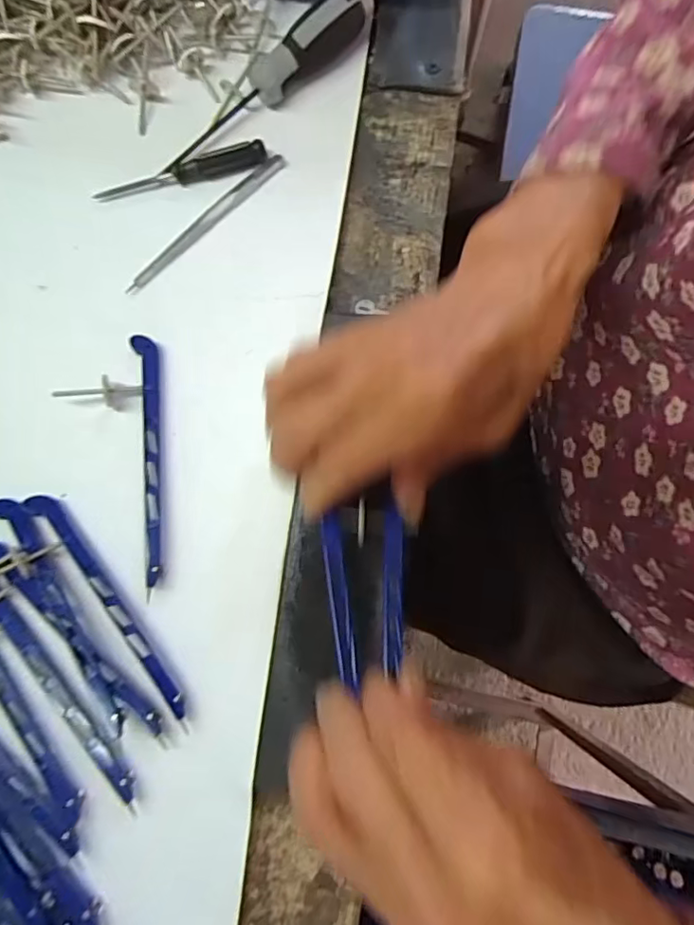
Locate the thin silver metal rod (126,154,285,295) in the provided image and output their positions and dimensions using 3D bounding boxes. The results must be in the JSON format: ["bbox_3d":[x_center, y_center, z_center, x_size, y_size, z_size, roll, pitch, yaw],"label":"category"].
[{"bbox_3d":[-0.074,-0.126,0.280,0.106,0.004,0.009,-44,81,-6],"label":"thin silver metal rod"}]

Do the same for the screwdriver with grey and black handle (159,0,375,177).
[{"bbox_3d":[-0.043,-0.207,0.285,0.138,0.027,0.021,-35,80,-5],"label":"screwdriver with grey and black handle"}]

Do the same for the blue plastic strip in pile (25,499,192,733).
[{"bbox_3d":[-0.106,0.061,0.237,0.011,0.008,0.123,-41,81,-6],"label":"blue plastic strip in pile"}]

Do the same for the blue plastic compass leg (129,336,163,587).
[{"bbox_3d":[-0.093,-0.004,0.254,0.011,0.005,0.120,-7,79,0],"label":"blue plastic compass leg"}]

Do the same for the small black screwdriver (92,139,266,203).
[{"bbox_3d":[-0.089,-0.155,0.285,0.091,0.010,0.013,-12,79,-1],"label":"small black screwdriver"}]

